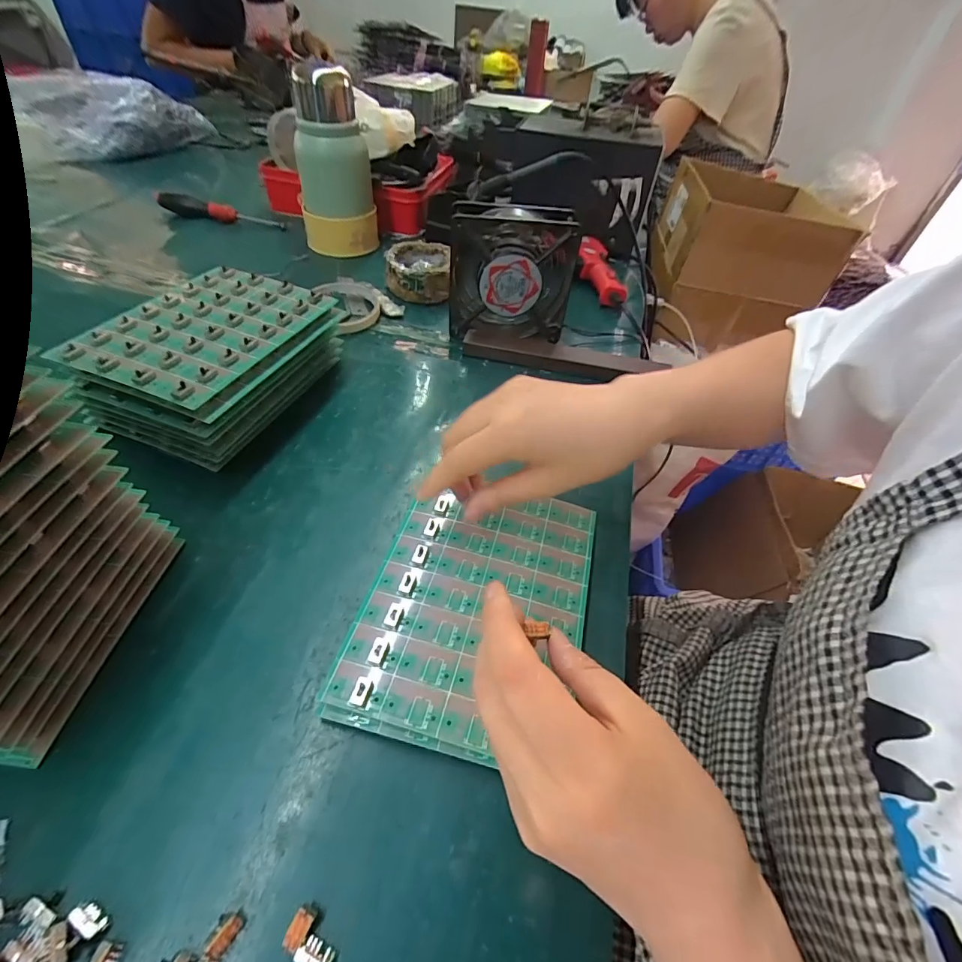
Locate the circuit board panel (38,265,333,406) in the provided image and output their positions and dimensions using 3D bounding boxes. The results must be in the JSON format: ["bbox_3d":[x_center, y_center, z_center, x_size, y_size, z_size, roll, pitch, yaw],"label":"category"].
[{"bbox_3d":[-0.211,-0.122,0.347,0.117,0.013,0.165,18,49,12],"label":"circuit board panel"}]

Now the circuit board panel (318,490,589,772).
[{"bbox_3d":[-0.002,0.068,0.267,0.124,0.007,0.166,15,48,6],"label":"circuit board panel"}]

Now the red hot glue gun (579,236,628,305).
[{"bbox_3d":[0.153,-0.274,0.583,0.045,0.034,0.142,-1,48,-5],"label":"red hot glue gun"}]

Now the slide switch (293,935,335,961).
[{"bbox_3d":[-0.063,0.180,0.170,0.013,0.007,0.008,19,49,12],"label":"slide switch"}]

